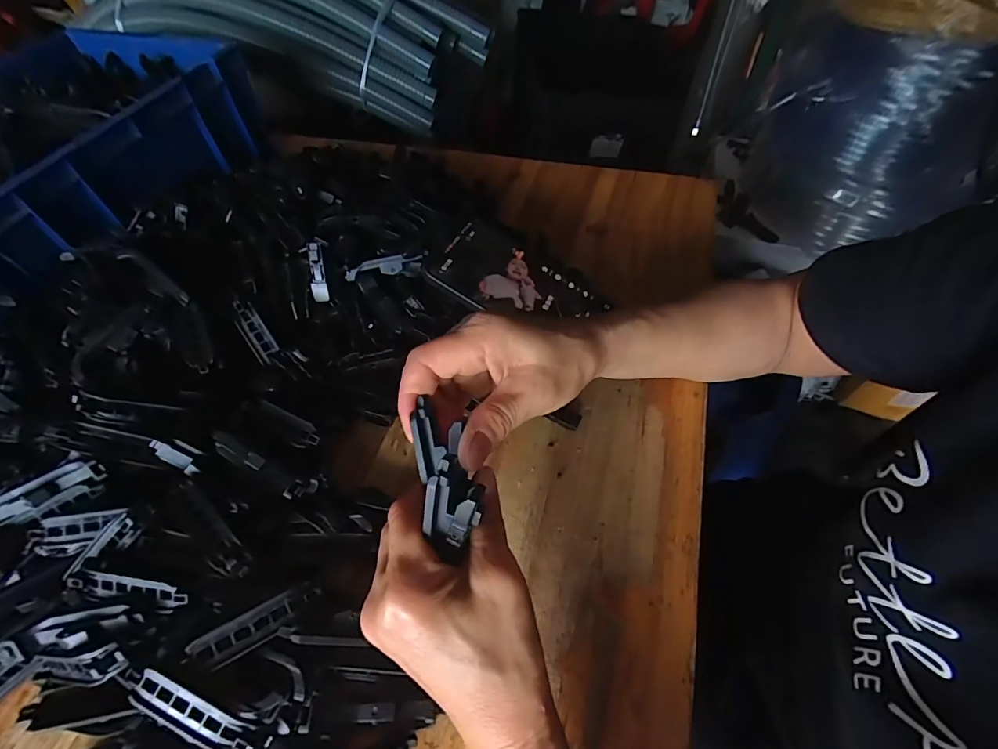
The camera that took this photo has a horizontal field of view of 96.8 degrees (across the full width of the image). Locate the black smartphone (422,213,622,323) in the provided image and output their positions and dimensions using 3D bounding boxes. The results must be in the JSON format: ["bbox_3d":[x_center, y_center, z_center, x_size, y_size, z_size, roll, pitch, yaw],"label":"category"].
[{"bbox_3d":[0.017,-0.080,0.378,0.152,0.014,0.093,31,61,-1],"label":"black smartphone"}]

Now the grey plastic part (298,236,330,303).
[{"bbox_3d":[-0.158,-0.090,0.382,0.024,0.052,0.004,1,16,5],"label":"grey plastic part"}]

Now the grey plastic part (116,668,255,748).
[{"bbox_3d":[-0.156,0.167,0.220,0.074,0.008,0.017,28,60,2],"label":"grey plastic part"}]

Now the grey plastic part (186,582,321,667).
[{"bbox_3d":[-0.131,0.134,0.240,0.061,0.013,0.015,-29,58,-16],"label":"grey plastic part"}]

